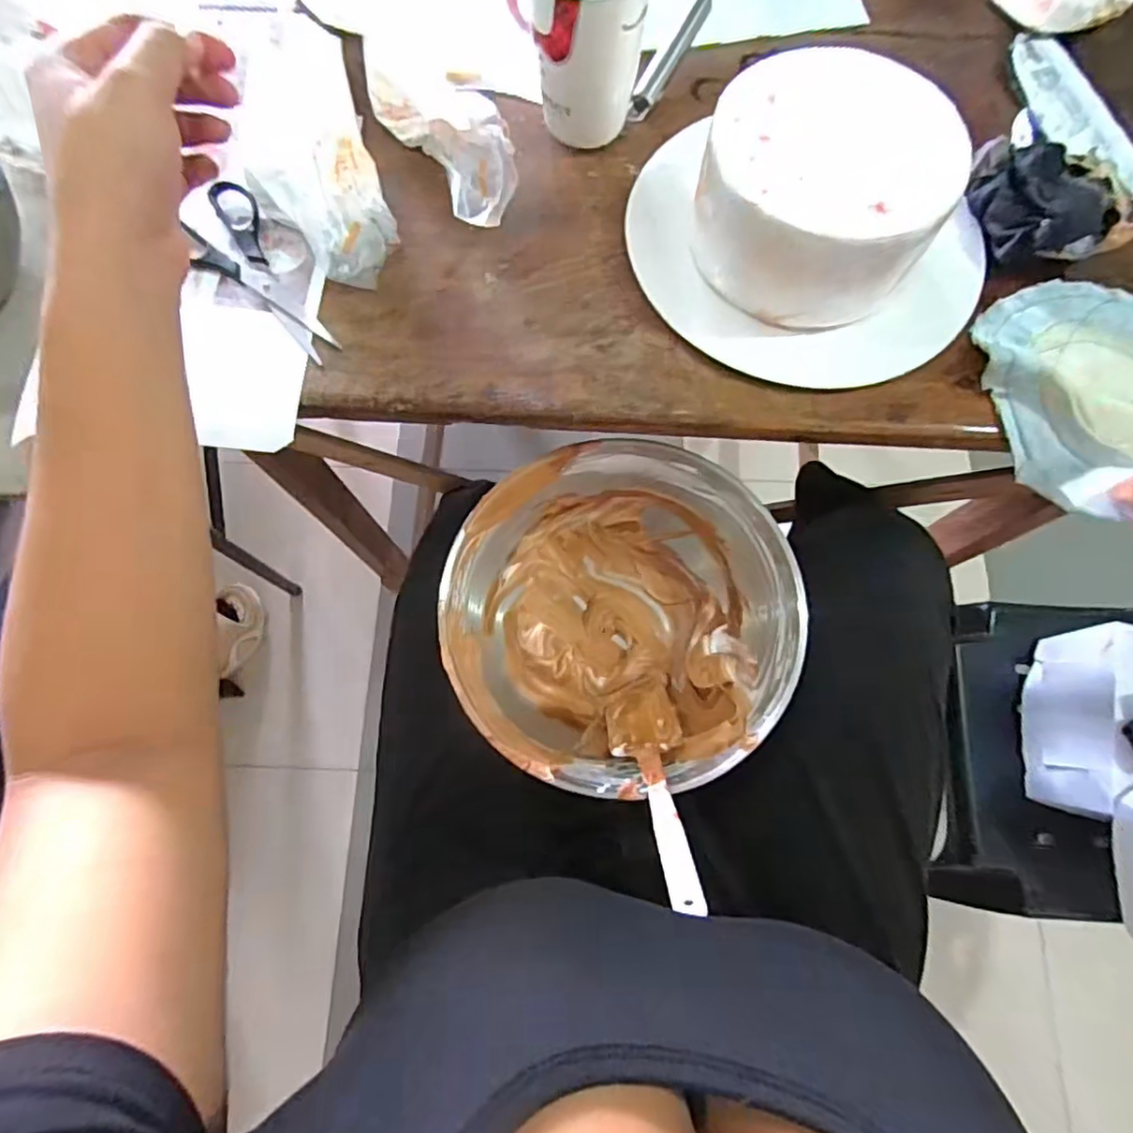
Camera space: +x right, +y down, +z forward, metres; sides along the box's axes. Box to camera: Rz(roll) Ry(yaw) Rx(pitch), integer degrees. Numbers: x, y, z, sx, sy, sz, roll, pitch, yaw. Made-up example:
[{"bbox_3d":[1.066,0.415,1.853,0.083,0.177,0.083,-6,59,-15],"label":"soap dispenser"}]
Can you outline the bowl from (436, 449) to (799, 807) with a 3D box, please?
[{"bbox_3d":[0.038,0.041,0.476,0.236,0.101,0.233,0,74,0],"label":"bowl"}]

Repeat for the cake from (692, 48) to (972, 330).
[{"bbox_3d":[0.154,-0.233,0.400,0.139,0.081,0.132,0,74,0],"label":"cake"}]

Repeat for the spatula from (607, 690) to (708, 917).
[{"bbox_3d":[0.056,0.131,0.391,0.047,0.199,0.010,-4,108,-1],"label":"spatula"}]

